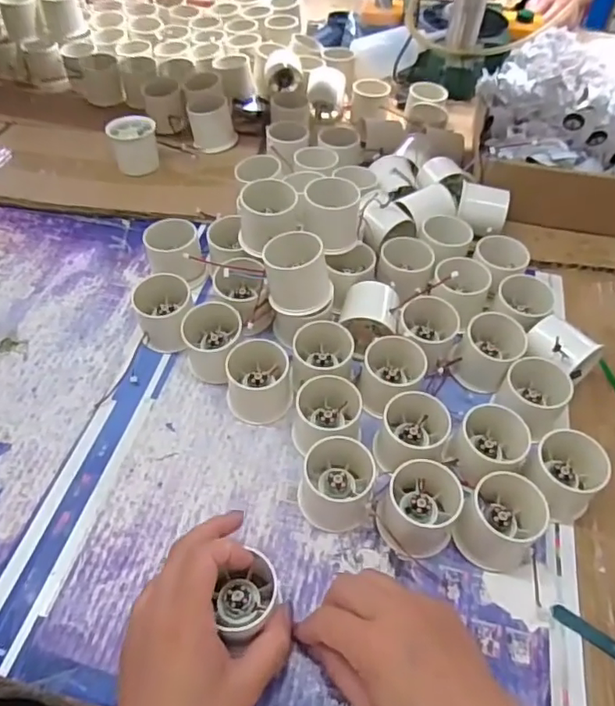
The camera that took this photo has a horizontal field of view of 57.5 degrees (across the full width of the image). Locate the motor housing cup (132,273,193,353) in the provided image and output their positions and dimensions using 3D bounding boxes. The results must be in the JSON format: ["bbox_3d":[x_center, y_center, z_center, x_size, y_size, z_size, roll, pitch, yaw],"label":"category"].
[{"bbox_3d":[-0.130,-0.039,0.509,0.049,0.052,0.050,1,51,-1],"label":"motor housing cup"}]

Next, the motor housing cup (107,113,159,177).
[{"bbox_3d":[-0.208,-0.249,0.675,0.054,0.046,0.055,1,51,-1],"label":"motor housing cup"}]

